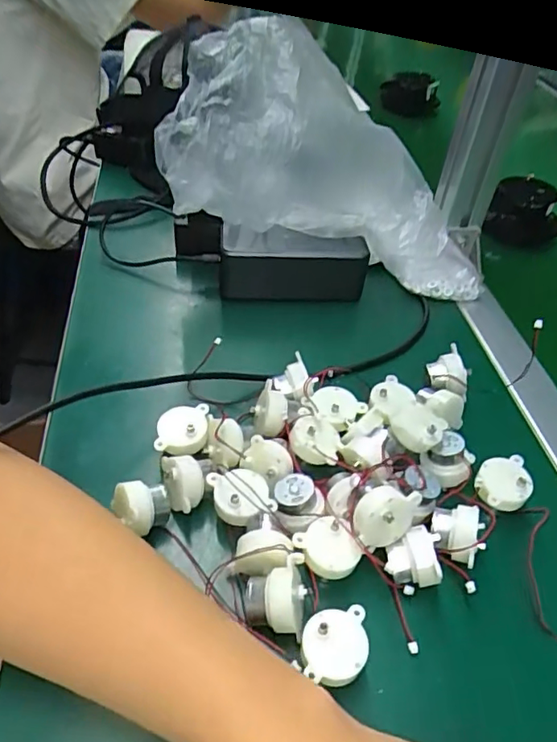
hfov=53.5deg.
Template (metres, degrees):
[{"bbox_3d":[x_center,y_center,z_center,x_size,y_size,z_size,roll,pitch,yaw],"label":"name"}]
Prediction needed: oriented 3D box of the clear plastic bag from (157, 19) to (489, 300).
[{"bbox_3d":[0.047,-0.153,0.472,0.306,0.152,0.119,15,34,-37],"label":"clear plastic bag"}]

